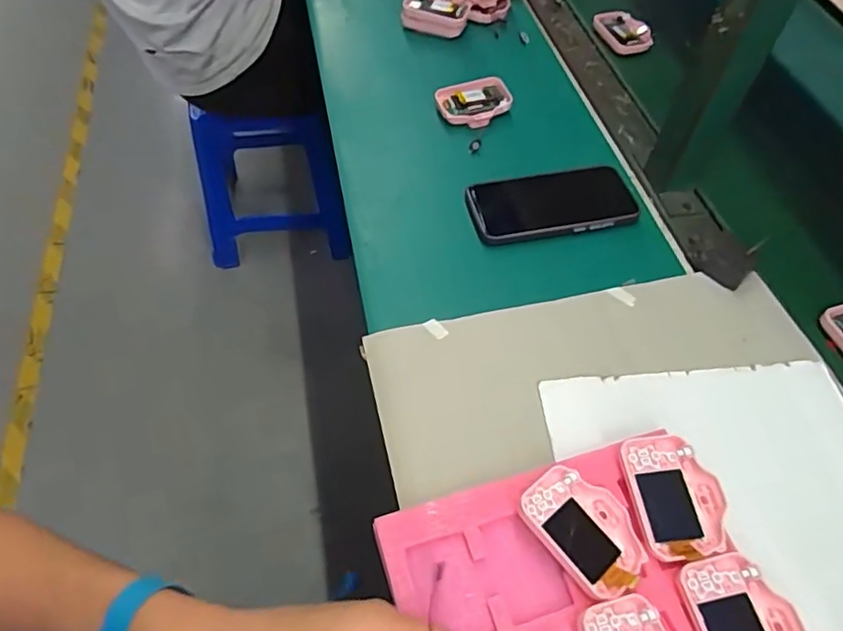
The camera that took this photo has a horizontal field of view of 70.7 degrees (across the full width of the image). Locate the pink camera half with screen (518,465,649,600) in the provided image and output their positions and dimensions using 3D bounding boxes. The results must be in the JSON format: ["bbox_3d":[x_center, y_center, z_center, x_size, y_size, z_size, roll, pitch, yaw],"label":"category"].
[{"bbox_3d":[0.112,0.145,0.405,0.061,0.014,0.083,-34,63,-24],"label":"pink camera half with screen"}]

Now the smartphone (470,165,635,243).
[{"bbox_3d":[0.132,-0.113,0.599,0.165,0.006,0.079,-7,55,-9],"label":"smartphone"}]

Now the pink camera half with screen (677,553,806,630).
[{"bbox_3d":[0.203,0.195,0.370,0.058,0.013,0.084,-10,55,-11],"label":"pink camera half with screen"}]

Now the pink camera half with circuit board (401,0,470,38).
[{"bbox_3d":[0.019,-0.401,0.793,0.085,0.039,0.049,12,54,5],"label":"pink camera half with circuit board"}]

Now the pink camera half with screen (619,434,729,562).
[{"bbox_3d":[0.179,0.126,0.419,0.059,0.011,0.084,-8,59,-1],"label":"pink camera half with screen"}]

